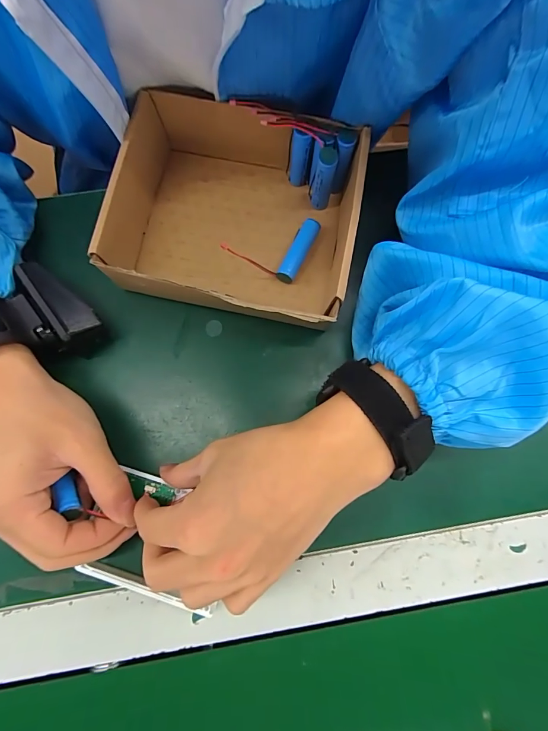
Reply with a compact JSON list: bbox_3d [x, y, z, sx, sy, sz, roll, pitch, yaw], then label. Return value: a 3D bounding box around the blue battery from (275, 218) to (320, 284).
[{"bbox_3d":[0.019,-0.087,0.281,0.015,0.012,0.051,26,80,5],"label":"blue battery"}]

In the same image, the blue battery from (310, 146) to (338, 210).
[{"bbox_3d":[0.036,-0.136,0.271,0.014,0.052,0.012,10,79,2],"label":"blue battery"}]

